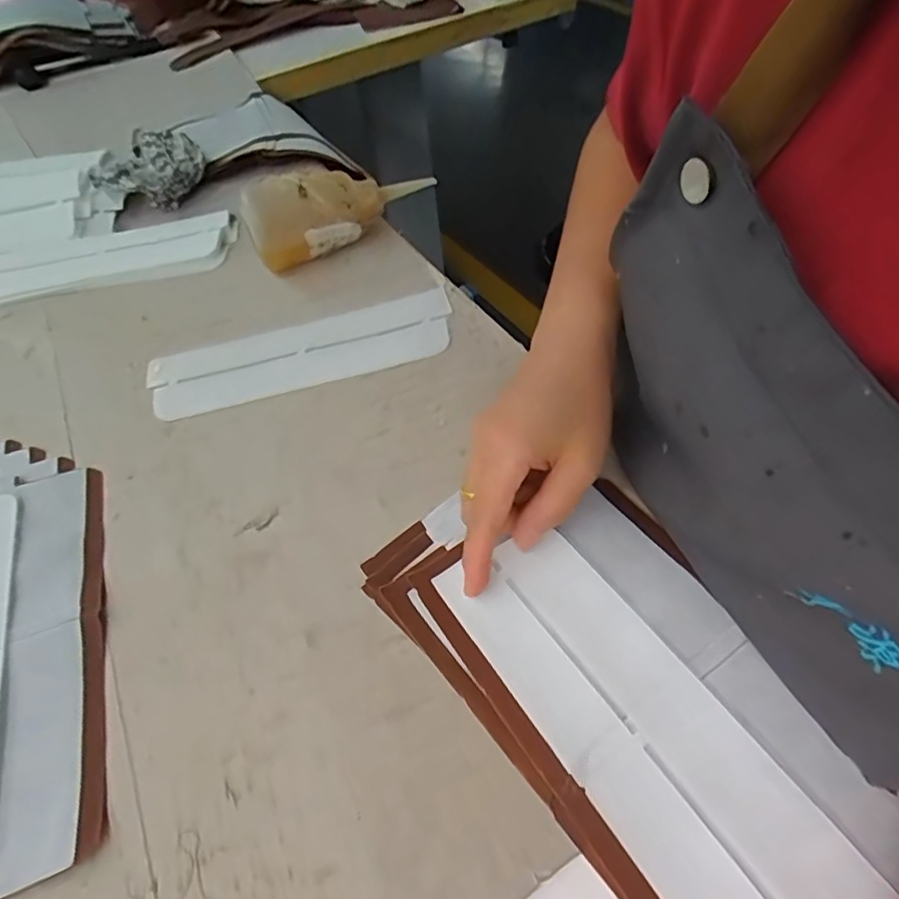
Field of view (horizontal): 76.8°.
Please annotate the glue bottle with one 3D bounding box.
[{"bbox_3d":[-0.087,-0.203,0.479,0.163,0.069,0.043,-29,55,-16],"label":"glue bottle"}]

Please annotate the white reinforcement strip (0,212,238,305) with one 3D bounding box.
[{"bbox_3d":[-0.305,-0.172,0.508,0.219,0.014,0.079,-12,52,-3],"label":"white reinforcement strip"}]

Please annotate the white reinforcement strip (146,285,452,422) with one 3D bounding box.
[{"bbox_3d":[-0.109,-0.071,0.421,0.223,0.008,0.069,-16,59,-4],"label":"white reinforcement strip"}]

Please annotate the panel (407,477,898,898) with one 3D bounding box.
[{"bbox_3d":[0.095,0.115,0.246,0.117,0.010,0.236,-33,57,-13],"label":"panel"}]

